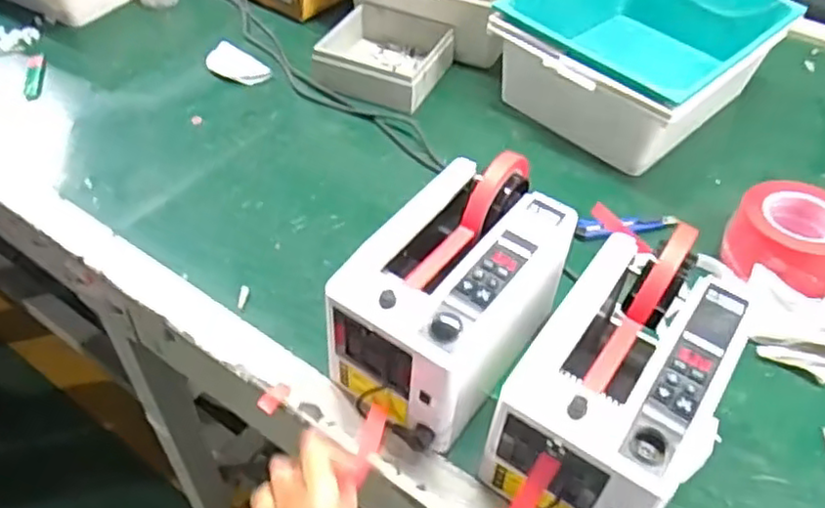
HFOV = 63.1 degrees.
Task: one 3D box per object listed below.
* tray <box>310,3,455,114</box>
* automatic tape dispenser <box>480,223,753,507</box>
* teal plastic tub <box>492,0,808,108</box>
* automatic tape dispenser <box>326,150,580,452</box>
[{"bbox_3d":[-0.052,-0.294,0.999,0.186,0.051,0.185,20,50,16],"label":"tray"},{"bbox_3d":[0.172,0.118,0.570,0.137,0.162,0.239,28,52,22],"label":"automatic tape dispenser"},{"bbox_3d":[0.327,-0.298,0.966,0.299,0.131,0.352,36,56,27],"label":"teal plastic tub"},{"bbox_3d":[0.037,0.033,0.614,0.131,0.137,0.228,29,53,22],"label":"automatic tape dispenser"}]

